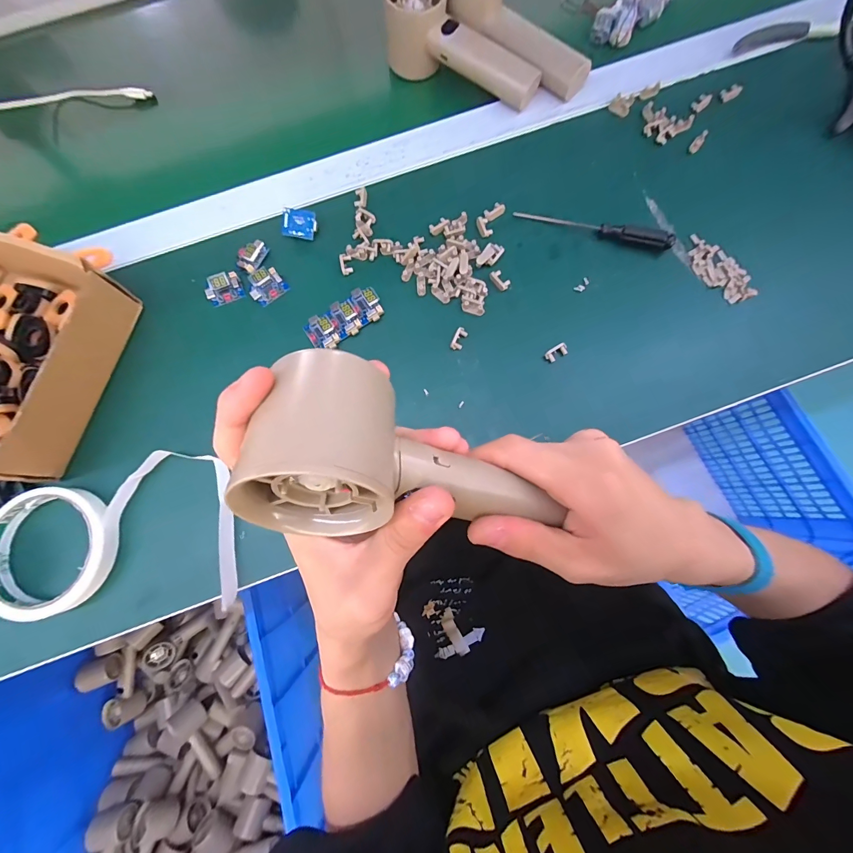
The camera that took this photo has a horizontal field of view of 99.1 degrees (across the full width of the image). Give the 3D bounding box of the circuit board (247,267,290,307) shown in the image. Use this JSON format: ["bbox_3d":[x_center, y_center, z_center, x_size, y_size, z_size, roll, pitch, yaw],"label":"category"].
[{"bbox_3d":[-0.137,-0.121,0.310,0.029,0.014,0.023,-37,80,-6],"label":"circuit board"}]

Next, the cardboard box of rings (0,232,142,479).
[{"bbox_3d":[-0.337,-0.058,0.280,0.149,0.054,0.167,15,79,4],"label":"cardboard box of rings"}]

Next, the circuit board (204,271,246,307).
[{"bbox_3d":[-0.175,-0.118,0.310,0.030,0.016,0.020,-29,79,-5],"label":"circuit board"}]

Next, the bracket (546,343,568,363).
[{"bbox_3d":[0.107,-0.060,0.299,0.018,0.008,0.010,-30,79,-7],"label":"bracket"}]

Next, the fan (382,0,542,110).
[{"bbox_3d":[0.035,-0.358,0.339,0.157,0.050,0.052,29,80,7],"label":"fan"}]

